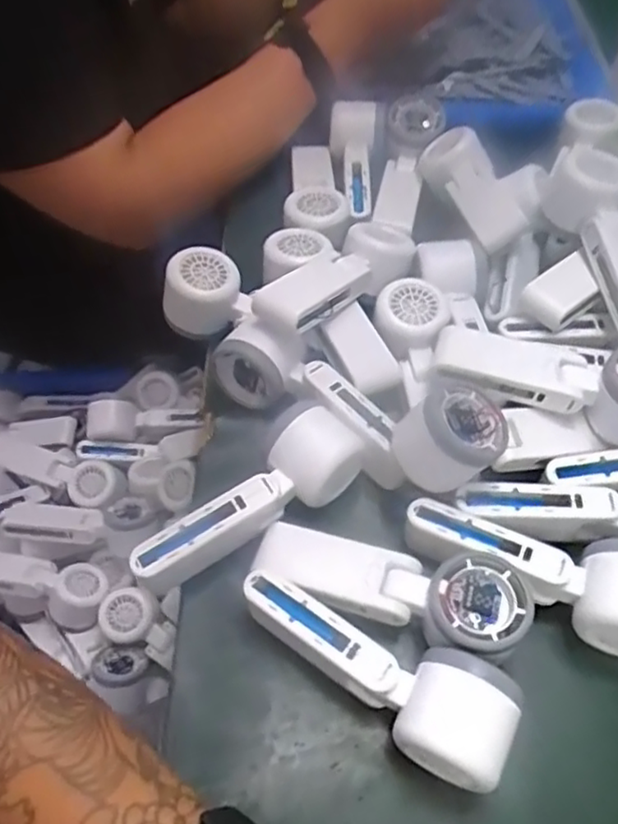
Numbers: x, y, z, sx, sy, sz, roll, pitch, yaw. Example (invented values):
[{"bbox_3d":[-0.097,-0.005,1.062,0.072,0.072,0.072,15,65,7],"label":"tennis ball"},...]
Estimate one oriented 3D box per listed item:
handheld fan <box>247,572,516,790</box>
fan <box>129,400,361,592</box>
[{"bbox_3d":[0.033,0.146,0.368,0.160,0.051,0.054,24,58,15],"label":"handheld fan"},{"bbox_3d":[-0.042,0.054,0.433,0.162,0.050,0.053,-29,60,-20],"label":"fan"}]

